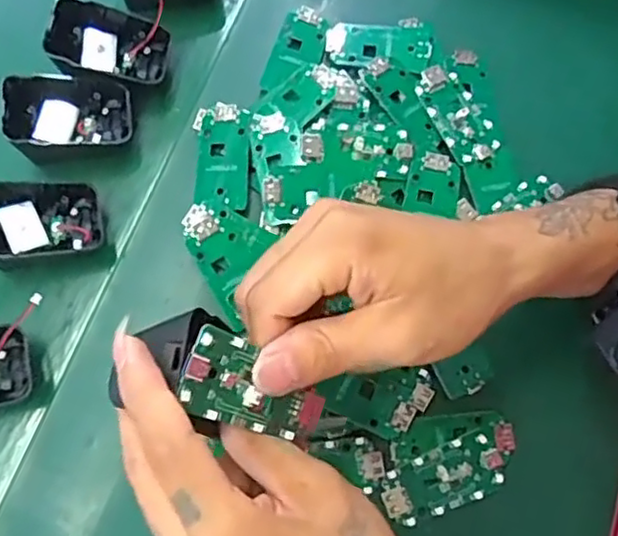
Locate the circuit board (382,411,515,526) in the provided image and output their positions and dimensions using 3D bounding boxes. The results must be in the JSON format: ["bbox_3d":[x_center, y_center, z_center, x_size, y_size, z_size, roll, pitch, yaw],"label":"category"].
[{"bbox_3d":[0.071,0.100,0.340,0.072,0.006,0.046,-19,77,-3],"label":"circuit board"}]

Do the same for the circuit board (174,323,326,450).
[{"bbox_3d":[-0.021,0.048,0.250,0.061,0.008,0.031,35,73,-32],"label":"circuit board"}]

